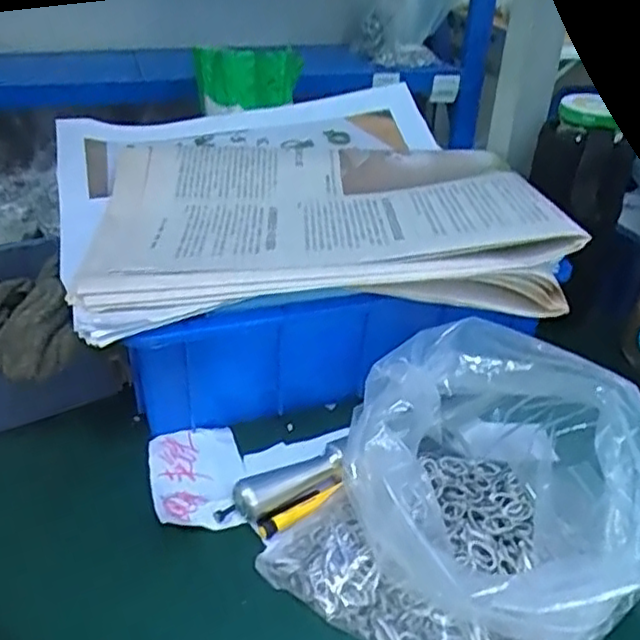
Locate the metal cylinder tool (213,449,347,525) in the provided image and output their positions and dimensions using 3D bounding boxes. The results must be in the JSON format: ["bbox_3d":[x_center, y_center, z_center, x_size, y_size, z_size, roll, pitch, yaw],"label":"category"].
[{"bbox_3d":[-0.020,0.090,0.365,0.072,0.017,0.020,-19,39,-28],"label":"metal cylinder tool"}]

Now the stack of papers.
[{"bbox_3d":[-0.025,-0.088,0.473,0.293,0.062,0.284,-3,33,-9],"label":"stack of papers"}]

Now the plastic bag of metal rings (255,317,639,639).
[{"bbox_3d":[0.075,0.083,0.316,0.143,0.088,0.153,30,42,35],"label":"plastic bag of metal rings"}]

